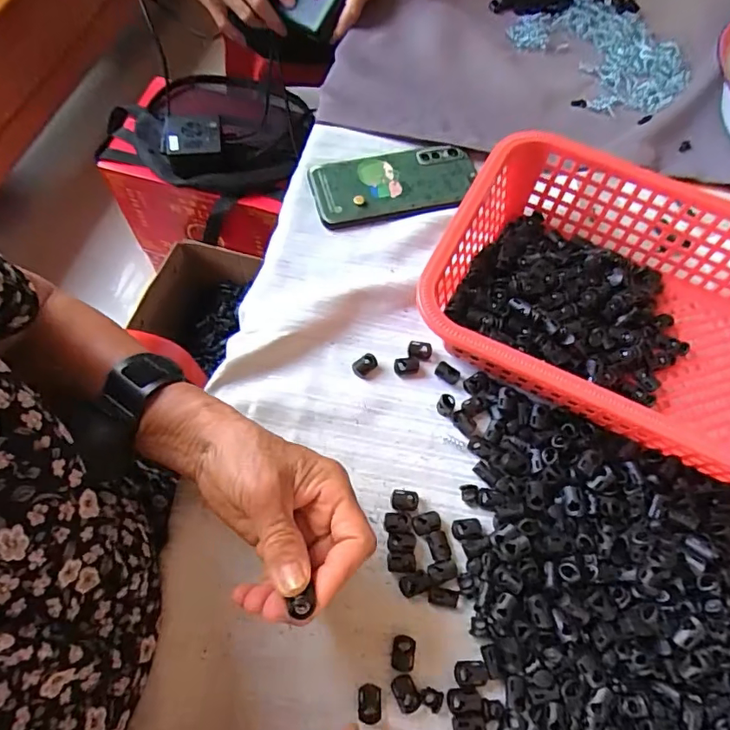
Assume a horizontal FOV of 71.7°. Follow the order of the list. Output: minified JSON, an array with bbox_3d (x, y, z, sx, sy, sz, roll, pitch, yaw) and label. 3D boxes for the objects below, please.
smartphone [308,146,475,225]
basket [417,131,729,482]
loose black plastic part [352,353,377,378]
[{"bbox_3d":[0.029,-0.179,0.486,0.157,0.011,0.071,-12,66,-8],"label":"smartphone"},{"bbox_3d":[0.207,-0.043,0.396,0.295,0.075,0.212,25,66,9],"label":"basket"},{"bbox_3d":[0.000,0.001,0.417,0.021,0.009,0.014,-39,72,-18],"label":"loose black plastic part"}]

